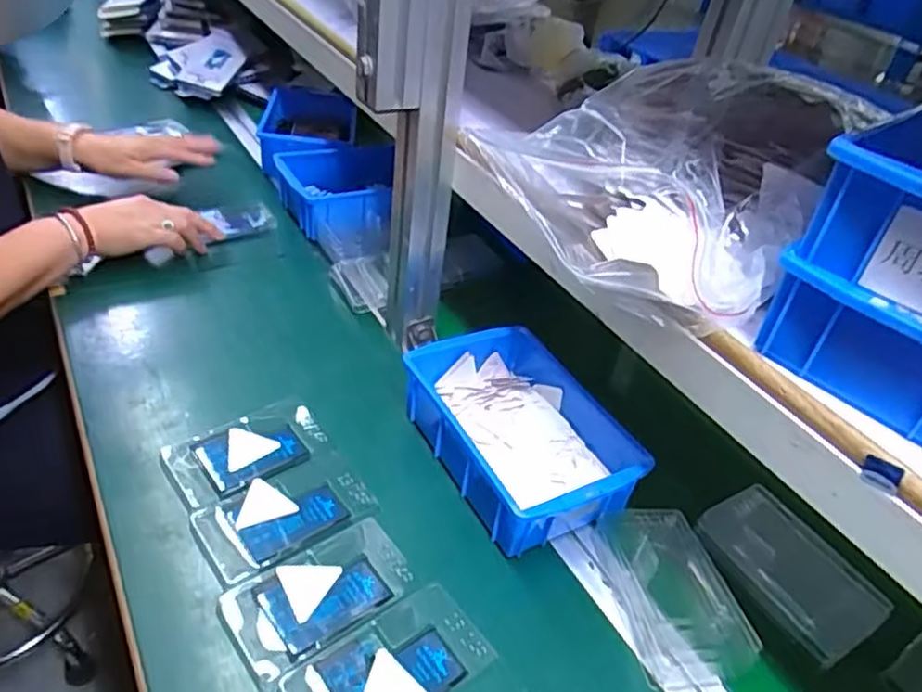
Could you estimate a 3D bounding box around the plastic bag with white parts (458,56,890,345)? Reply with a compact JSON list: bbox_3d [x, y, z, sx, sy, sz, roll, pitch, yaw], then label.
[{"bbox_3d":[0.135,-0.114,0.448,0.192,0.103,0.193,31,42,26],"label":"plastic bag with white parts"}]

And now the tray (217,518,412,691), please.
[{"bbox_3d":[-0.099,0.174,0.481,0.124,0.007,0.070,-20,47,-33],"label":"tray"}]

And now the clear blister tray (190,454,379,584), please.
[{"bbox_3d":[-0.135,0.131,0.534,0.128,0.016,0.076,-18,45,-31],"label":"clear blister tray"}]

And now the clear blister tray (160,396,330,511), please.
[{"bbox_3d":[-0.178,0.086,0.575,0.123,0.009,0.075,-17,45,-30],"label":"clear blister tray"}]

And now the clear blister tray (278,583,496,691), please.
[{"bbox_3d":[-0.045,0.212,0.443,0.128,0.004,0.073,-25,49,-28],"label":"clear blister tray"}]

